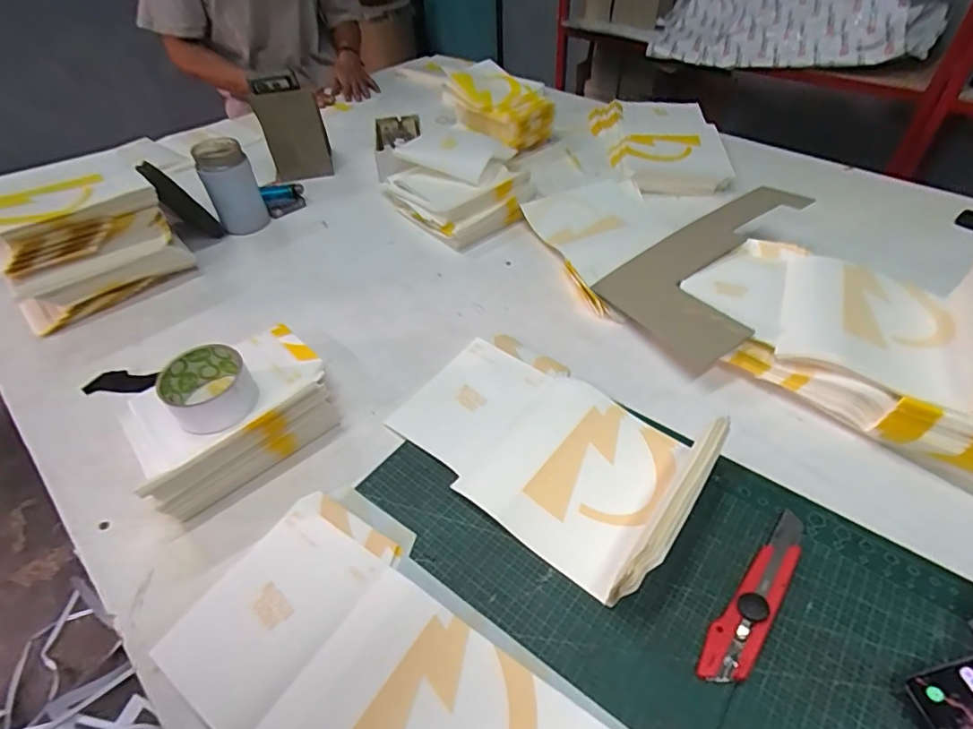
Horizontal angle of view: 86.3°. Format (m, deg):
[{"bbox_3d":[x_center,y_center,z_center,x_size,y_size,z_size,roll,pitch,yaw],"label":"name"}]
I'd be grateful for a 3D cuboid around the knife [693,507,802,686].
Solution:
[{"bbox_3d":[0.216,0.179,0.411,0.031,0.013,0.164,31,54,28],"label":"knife"}]

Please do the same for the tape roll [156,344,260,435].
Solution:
[{"bbox_3d":[-0.282,0.024,0.528,0.078,0.041,0.080,-31,52,-25],"label":"tape roll"}]

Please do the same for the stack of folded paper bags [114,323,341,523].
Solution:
[{"bbox_3d":[-0.268,0.041,0.545,0.194,0.075,0.160,-35,54,-28],"label":"stack of folded paper bags"}]

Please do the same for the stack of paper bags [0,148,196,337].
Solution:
[{"bbox_3d":[-0.590,-0.199,0.758,0.218,0.148,0.213,-27,51,-22],"label":"stack of paper bags"}]

